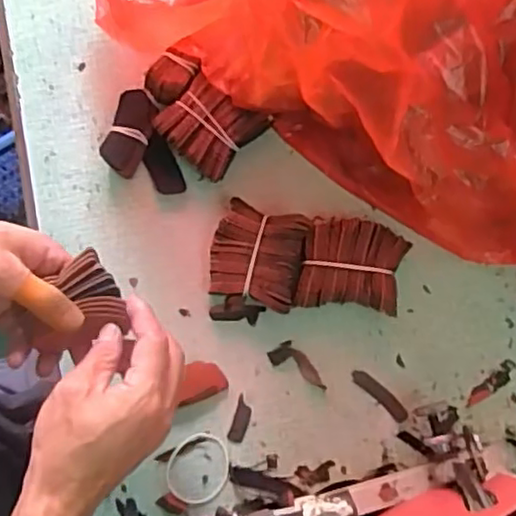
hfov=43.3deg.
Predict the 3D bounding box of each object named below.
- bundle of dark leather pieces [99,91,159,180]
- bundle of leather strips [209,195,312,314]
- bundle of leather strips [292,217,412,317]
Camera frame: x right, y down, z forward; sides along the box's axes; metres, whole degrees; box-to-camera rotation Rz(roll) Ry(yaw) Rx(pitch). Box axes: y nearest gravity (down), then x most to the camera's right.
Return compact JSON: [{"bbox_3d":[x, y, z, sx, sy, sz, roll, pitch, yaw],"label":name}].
[{"bbox_3d":[-0.110,-0.107,0.559,0.034,0.019,0.070,20,81,4],"label":"bundle of dark leather pieces"},{"bbox_3d":[-0.001,-0.002,0.533,0.074,0.041,0.076,16,81,3],"label":"bundle of leather strips"},{"bbox_3d":[0.078,0.007,0.547,0.083,0.036,0.074,8,80,2],"label":"bundle of leather strips"}]

